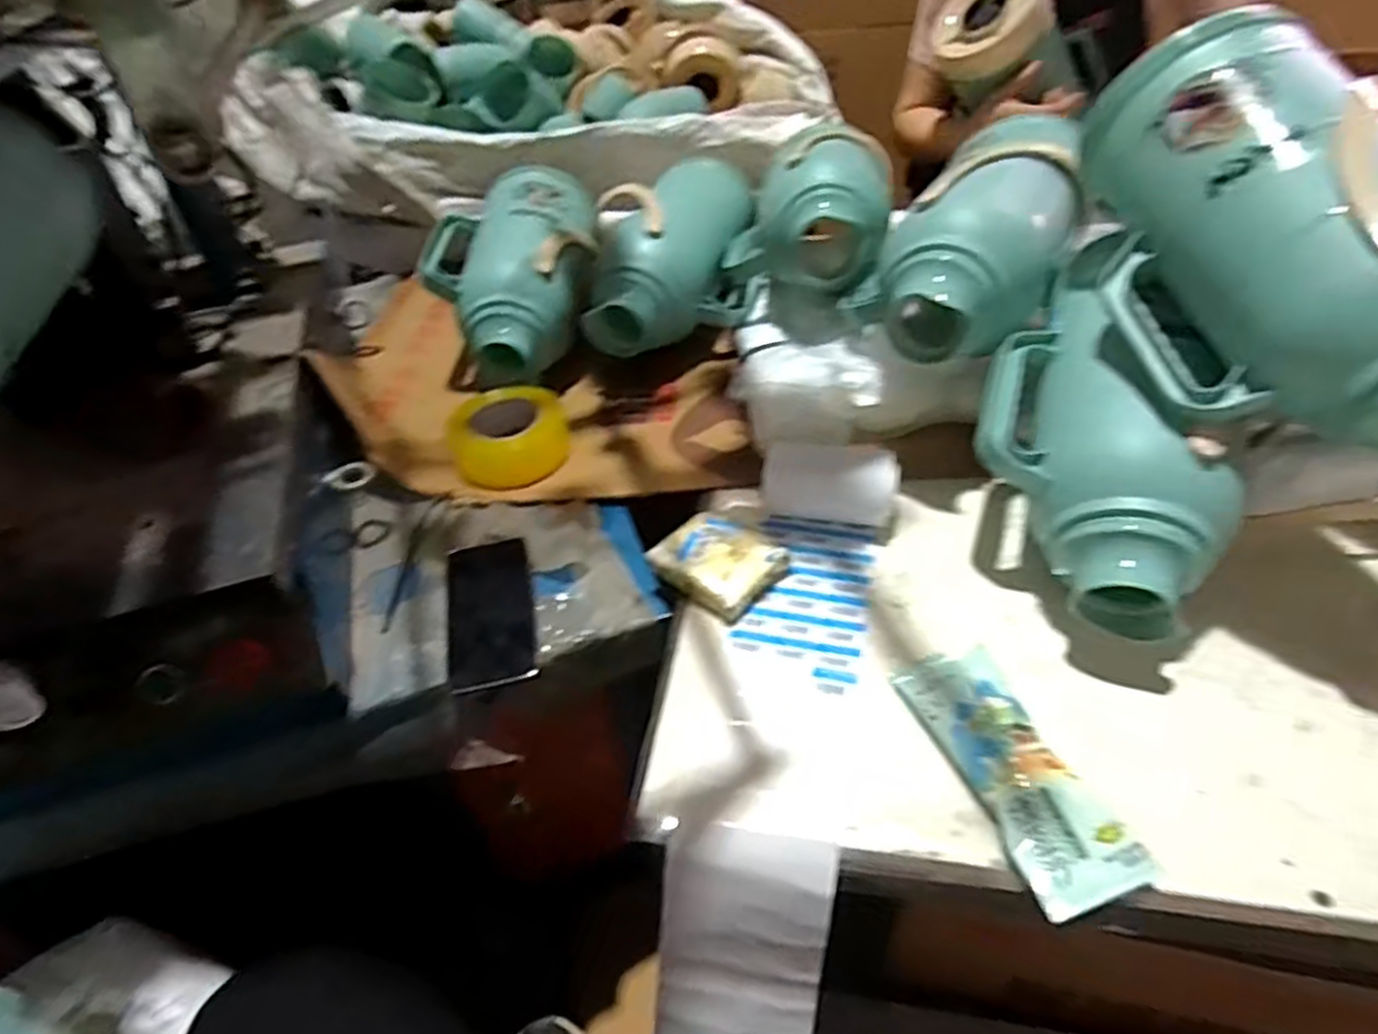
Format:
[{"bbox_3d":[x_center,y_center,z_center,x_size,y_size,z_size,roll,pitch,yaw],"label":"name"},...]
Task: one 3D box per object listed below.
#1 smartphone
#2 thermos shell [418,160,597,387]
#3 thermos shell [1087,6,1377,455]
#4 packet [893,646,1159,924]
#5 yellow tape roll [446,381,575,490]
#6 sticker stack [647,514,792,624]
[{"bbox_3d":[-0.176,0.083,0.676,0.072,0.010,0.145,-6,53,-11],"label":"smartphone"},{"bbox_3d":[-0.218,-0.307,0.951,0.176,0.133,0.320,-4,42,2],"label":"thermos shell"},{"bbox_3d":[0.401,-0.185,0.520,0.144,0.138,0.367,-14,66,-9],"label":"thermos shell"},{"bbox_3d":[0.220,0.165,0.512,0.071,0.025,0.183,-16,43,-11],"label":"packet"},{"bbox_3d":[-0.191,-0.089,0.820,0.120,0.063,0.120,-3,42,3],"label":"yellow tape roll"},{"bbox_3d":[0.026,0.039,0.671,0.097,0.030,0.087,29,52,32],"label":"sticker stack"}]

